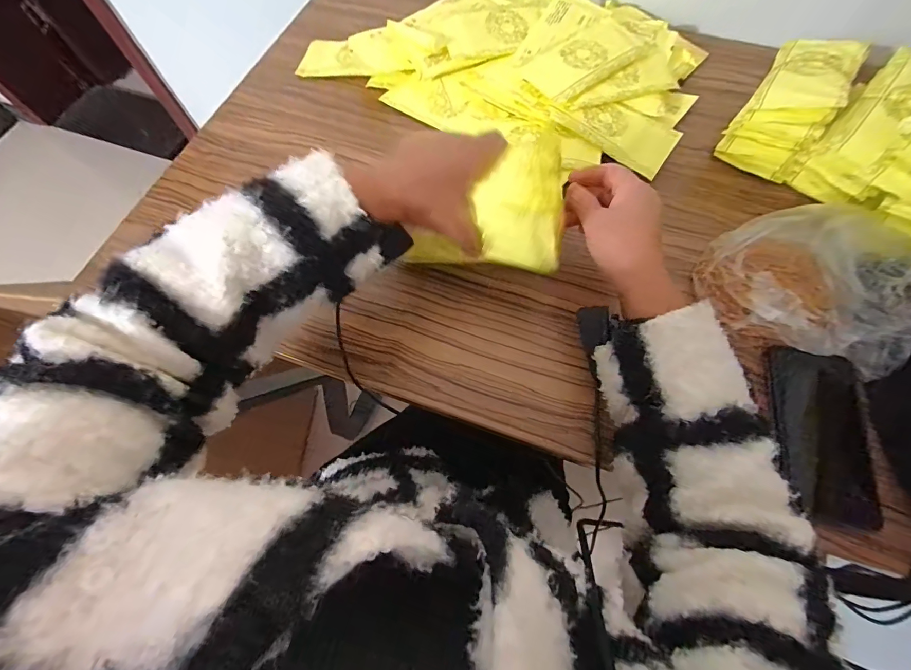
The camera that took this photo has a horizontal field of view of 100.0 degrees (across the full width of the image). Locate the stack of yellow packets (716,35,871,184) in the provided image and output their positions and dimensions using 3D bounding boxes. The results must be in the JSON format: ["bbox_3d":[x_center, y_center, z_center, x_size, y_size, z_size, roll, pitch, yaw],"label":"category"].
[{"bbox_3d":[0.413,-0.290,0.472,0.086,0.092,0.159,31,70,13],"label":"stack of yellow packets"}]

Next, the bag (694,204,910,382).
[{"bbox_3d":[0.363,-0.065,0.389,0.181,0.064,0.183,32,70,13],"label":"bag"}]

